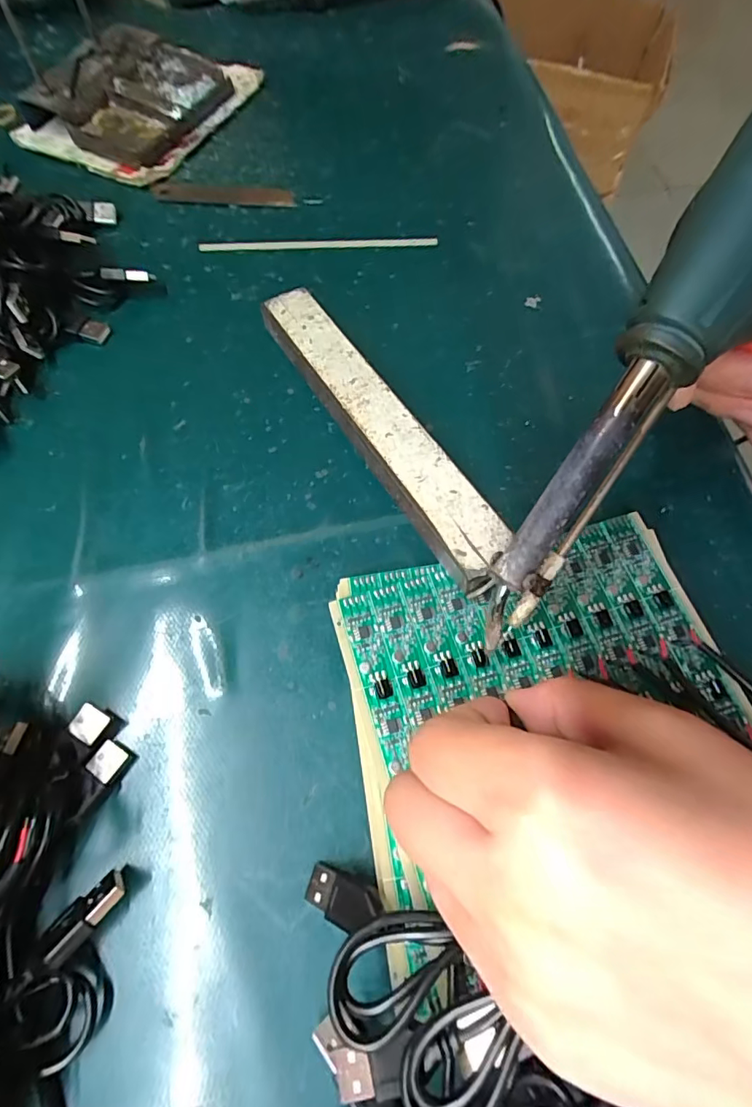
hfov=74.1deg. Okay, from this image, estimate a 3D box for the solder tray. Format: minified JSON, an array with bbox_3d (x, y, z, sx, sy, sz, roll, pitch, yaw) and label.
[{"bbox_3d":[-0.170,-0.327,0.355,0.111,0.030,0.137,23,68,9],"label":"solder tray"}]

